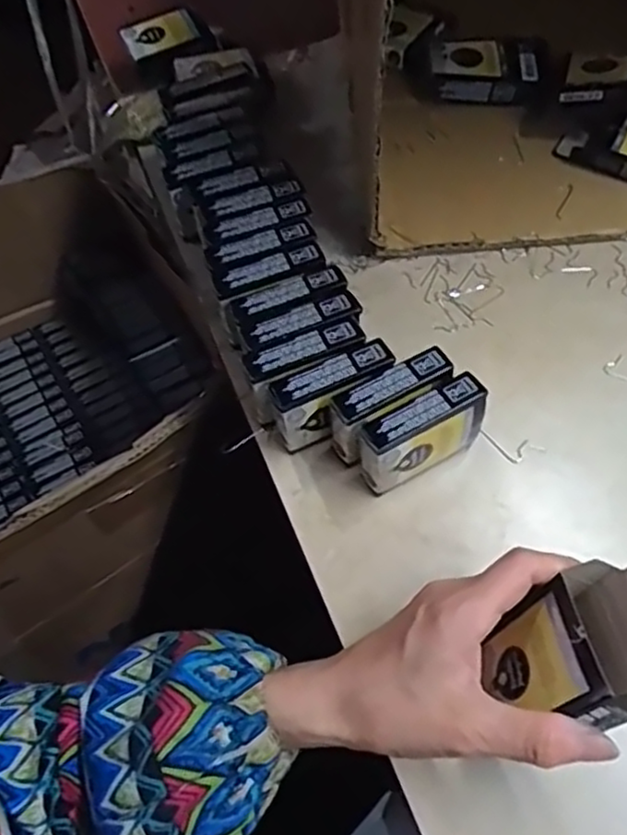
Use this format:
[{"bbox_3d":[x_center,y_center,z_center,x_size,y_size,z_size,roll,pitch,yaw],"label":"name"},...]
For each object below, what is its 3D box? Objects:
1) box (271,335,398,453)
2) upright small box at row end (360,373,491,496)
[{"bbox_3d":[0.011,-0.010,0.402,0.075,0.059,0.023,-23,63,-9],"label":"box"},{"bbox_3d":[0.062,0.011,0.387,0.076,0.056,0.024,-26,63,-11],"label":"upright small box at row end"}]

